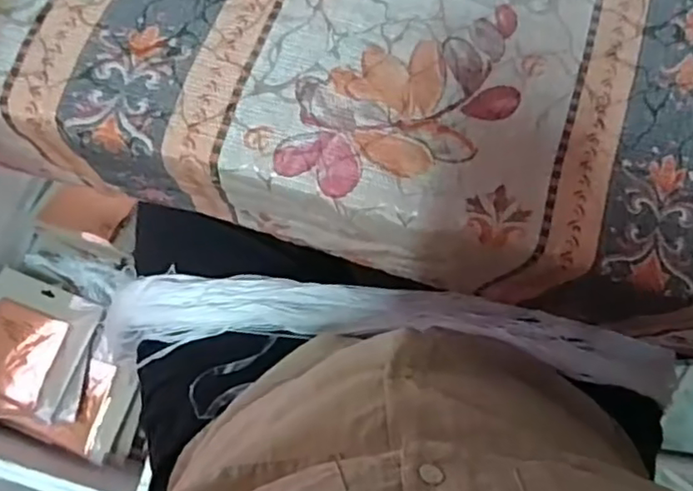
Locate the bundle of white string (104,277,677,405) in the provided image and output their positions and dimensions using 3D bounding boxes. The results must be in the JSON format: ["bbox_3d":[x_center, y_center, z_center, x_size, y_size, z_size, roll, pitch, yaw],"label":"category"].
[{"bbox_3d":[0.034,0.070,0.526,0.465,0.047,0.071,4,79,-2],"label":"bundle of white string"}]

